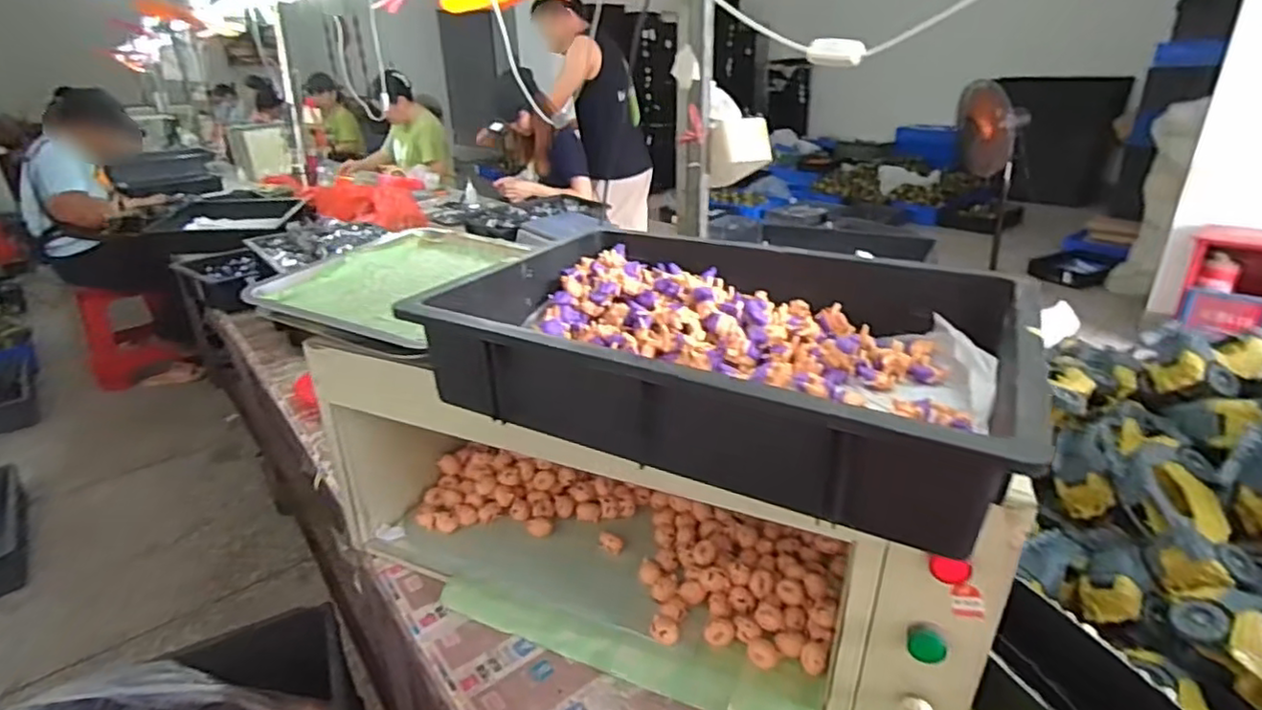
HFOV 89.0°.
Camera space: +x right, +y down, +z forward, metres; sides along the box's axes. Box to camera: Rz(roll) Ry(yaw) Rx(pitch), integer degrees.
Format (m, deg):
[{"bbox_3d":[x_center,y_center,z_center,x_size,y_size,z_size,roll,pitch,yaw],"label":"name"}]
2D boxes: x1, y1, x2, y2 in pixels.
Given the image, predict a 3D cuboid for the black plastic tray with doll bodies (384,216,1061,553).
[{"bbox_3d":[0.081,-0.011,0.549,0.437,0.089,0.311,11,28,27],"label":"black plastic tray with doll bodies"}]

